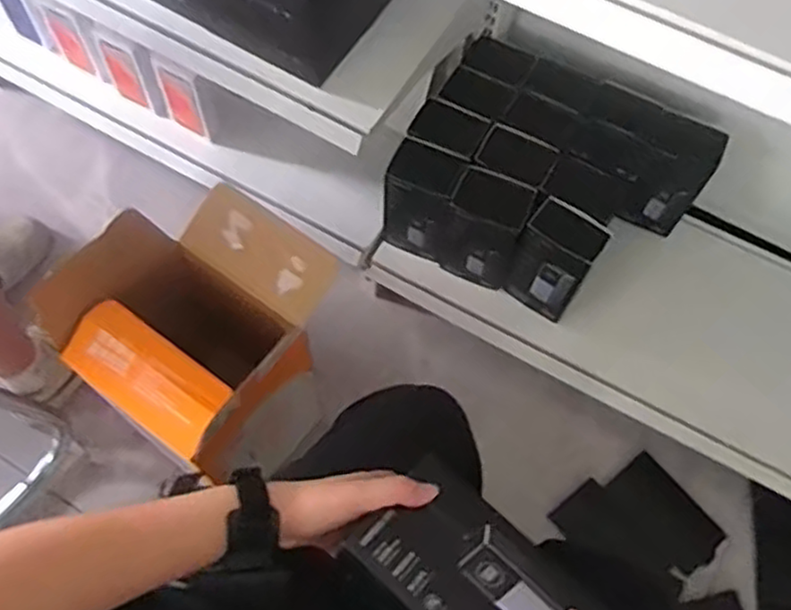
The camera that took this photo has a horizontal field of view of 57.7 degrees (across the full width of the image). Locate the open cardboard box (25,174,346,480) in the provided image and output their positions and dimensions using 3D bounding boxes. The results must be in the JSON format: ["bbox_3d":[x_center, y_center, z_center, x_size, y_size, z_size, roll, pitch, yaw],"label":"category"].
[{"bbox_3d":[-0.228,0.031,0.902,0.283,0.255,0.279,35,68,12],"label":"open cardboard box"}]

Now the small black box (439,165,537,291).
[{"bbox_3d":[0.126,-0.103,1.032,0.104,0.179,0.075,21,66,7],"label":"small black box"}]

